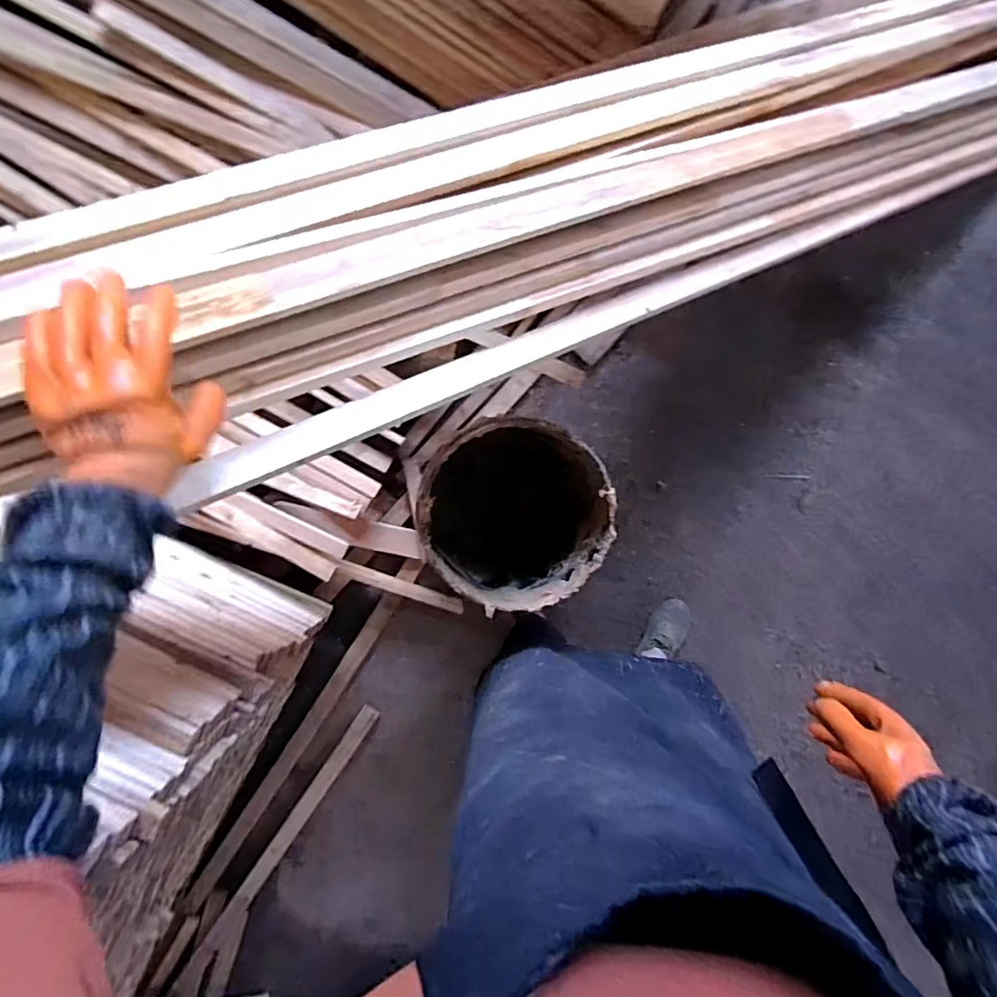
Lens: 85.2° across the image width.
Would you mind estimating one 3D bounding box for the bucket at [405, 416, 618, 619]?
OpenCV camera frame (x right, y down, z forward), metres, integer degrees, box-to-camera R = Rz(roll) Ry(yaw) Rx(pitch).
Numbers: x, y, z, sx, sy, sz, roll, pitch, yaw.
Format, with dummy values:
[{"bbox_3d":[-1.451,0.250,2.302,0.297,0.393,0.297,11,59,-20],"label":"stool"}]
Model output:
[{"bbox_3d":[0.021,0.021,1.031,0.307,0.402,0.332,0,99,-1],"label":"bucket"}]

